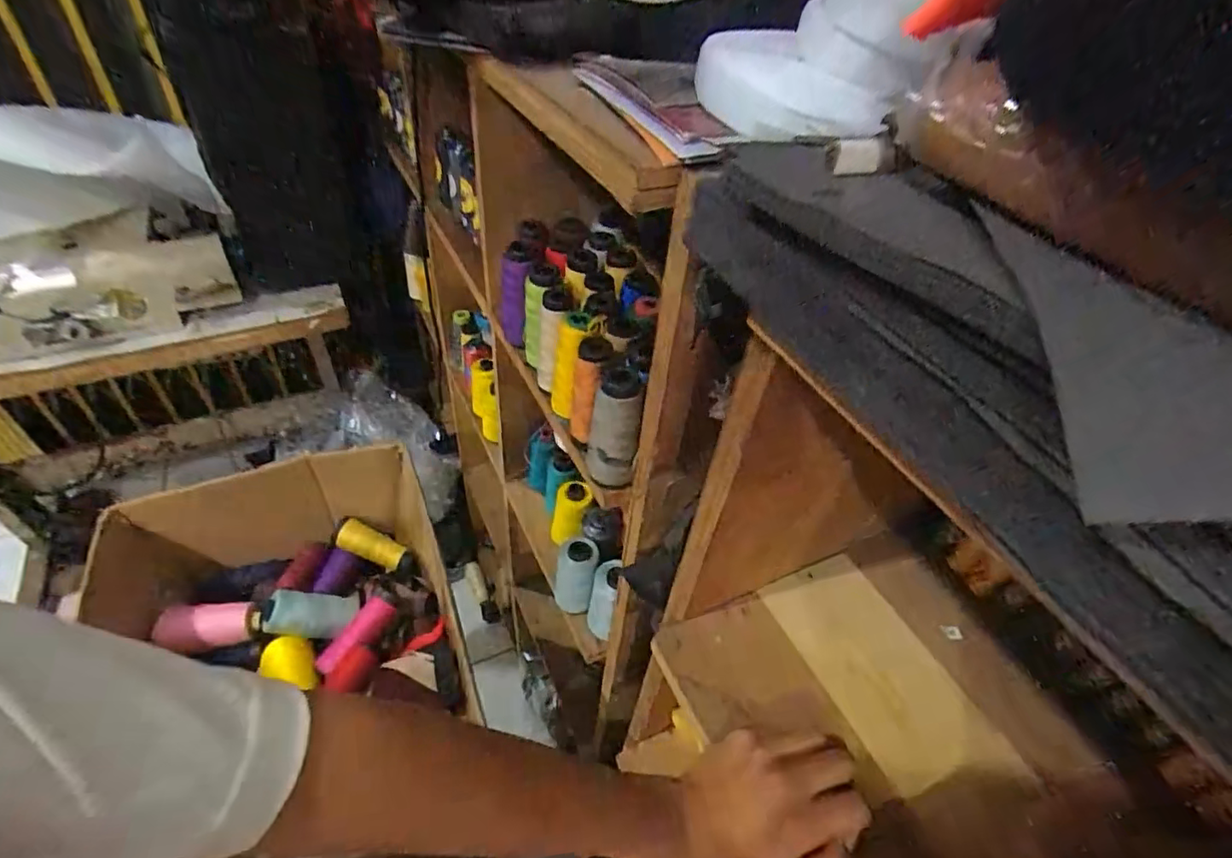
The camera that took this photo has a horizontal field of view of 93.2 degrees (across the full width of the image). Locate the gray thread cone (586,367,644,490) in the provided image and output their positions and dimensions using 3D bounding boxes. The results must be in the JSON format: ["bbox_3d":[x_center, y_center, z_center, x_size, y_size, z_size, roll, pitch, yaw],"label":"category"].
[{"bbox_3d":[-0.002,0.000,0.499,0.039,0.111,0.036,5,44,-2],"label":"gray thread cone"}]

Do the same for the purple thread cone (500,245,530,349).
[{"bbox_3d":[-0.107,-0.140,0.621,0.031,0.111,0.032,-3,45,-9],"label":"purple thread cone"}]

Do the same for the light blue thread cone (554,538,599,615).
[{"bbox_3d":[-0.054,0.190,0.756,0.054,0.110,0.054,8,44,2],"label":"light blue thread cone"}]

